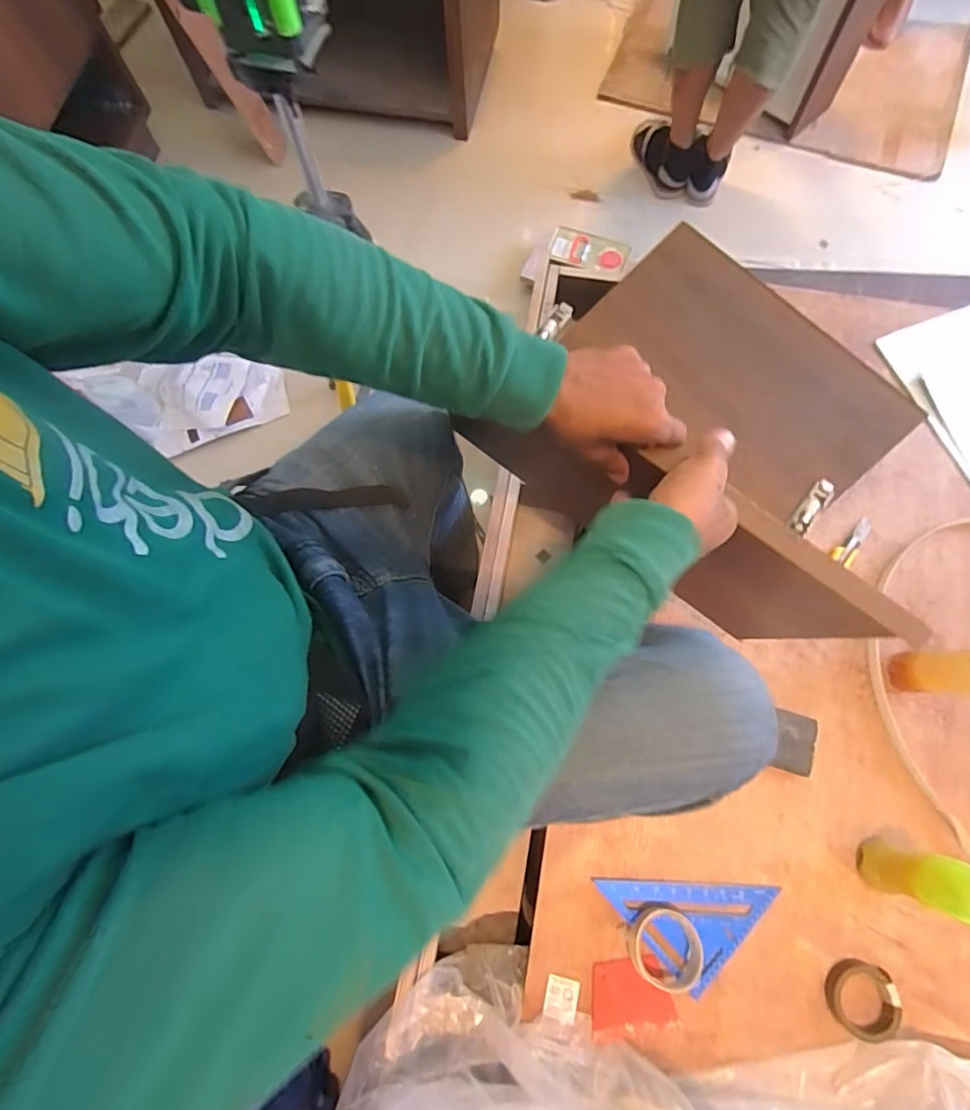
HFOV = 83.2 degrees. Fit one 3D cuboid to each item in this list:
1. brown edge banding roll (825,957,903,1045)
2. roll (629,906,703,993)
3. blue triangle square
[{"bbox_3d":[0.480,0.564,0.688,0.080,0.026,0.089,-24,74,-5],"label":"brown edge banding roll"},{"bbox_3d":[0.233,0.511,0.716,0.092,0.041,0.091,0,74,1],"label":"roll"},{"bbox_3d":[0.272,0.507,0.726,0.229,0.028,0.124,1,74,2],"label":"blue triangle square"}]

